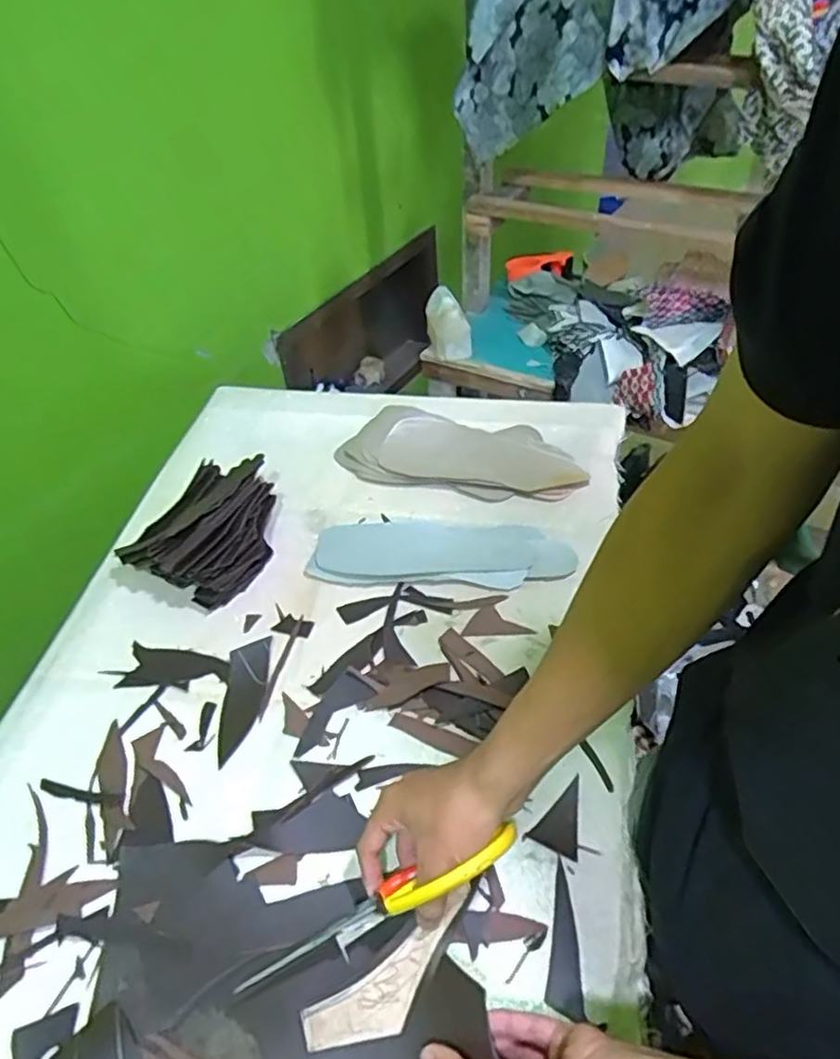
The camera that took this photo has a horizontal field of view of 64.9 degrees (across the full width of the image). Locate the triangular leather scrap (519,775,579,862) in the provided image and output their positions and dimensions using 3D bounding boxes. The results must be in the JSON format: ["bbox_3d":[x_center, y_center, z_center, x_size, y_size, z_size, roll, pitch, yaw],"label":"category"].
[{"bbox_3d":[0.113,0.243,0.562,0.042,0.004,0.066,-1,43,17],"label":"triangular leather scrap"}]

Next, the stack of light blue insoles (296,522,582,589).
[{"bbox_3d":[0.023,0.024,0.770,0.294,0.018,0.101,0,45,6],"label":"stack of light blue insoles"}]

